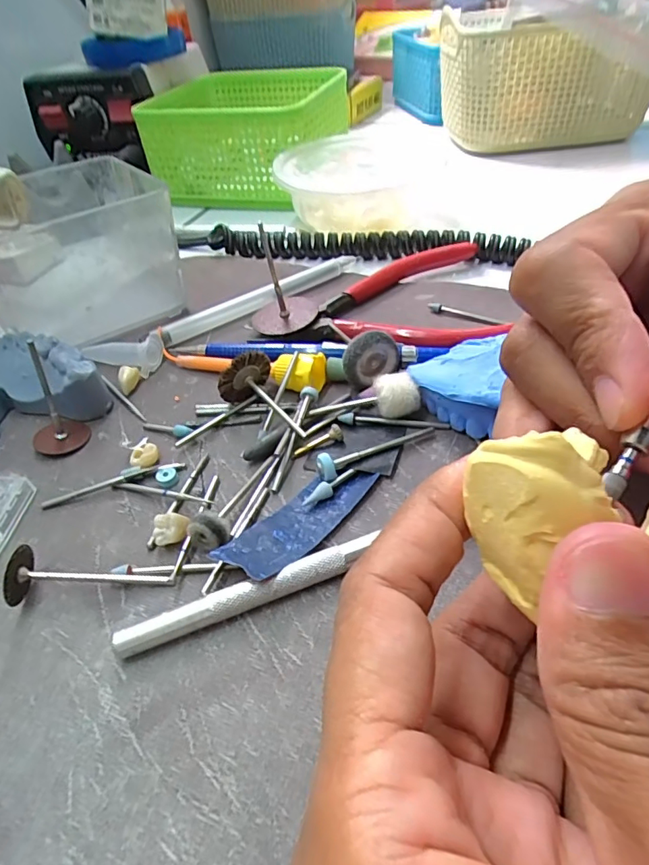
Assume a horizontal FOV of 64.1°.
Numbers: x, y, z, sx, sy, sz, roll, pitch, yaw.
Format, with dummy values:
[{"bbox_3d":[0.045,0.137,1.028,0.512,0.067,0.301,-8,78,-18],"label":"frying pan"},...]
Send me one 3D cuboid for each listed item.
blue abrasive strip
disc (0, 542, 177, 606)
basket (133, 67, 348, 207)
[{"bbox_3d":[-0.008,0.026,0.168,0.021,0.010,0.057,27,53,30],"label":"blue abrasive strip"},{"bbox_3d":[-0.071,0.045,0.153,0.046,0.013,0.016,3,45,10],"label":"disc"},{"bbox_3d":[-0.056,-0.235,0.408,0.130,0.063,0.130,7,46,12],"label":"basket"}]

